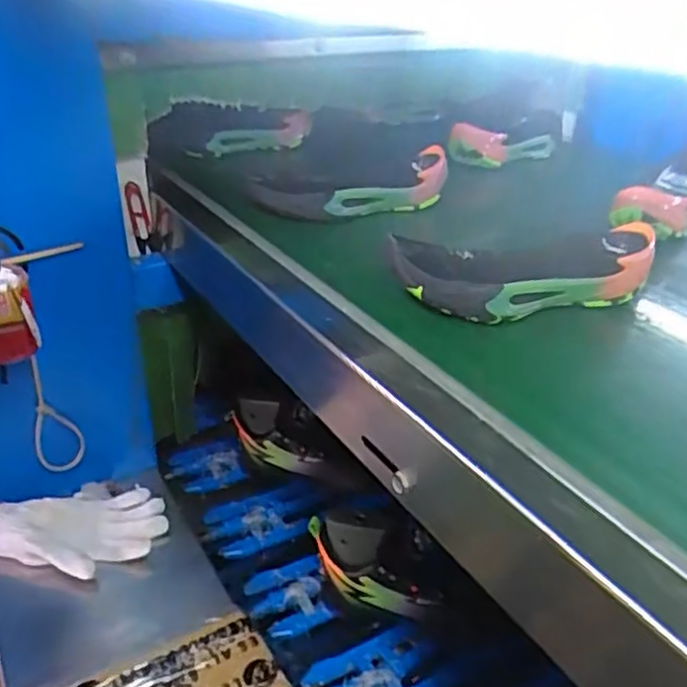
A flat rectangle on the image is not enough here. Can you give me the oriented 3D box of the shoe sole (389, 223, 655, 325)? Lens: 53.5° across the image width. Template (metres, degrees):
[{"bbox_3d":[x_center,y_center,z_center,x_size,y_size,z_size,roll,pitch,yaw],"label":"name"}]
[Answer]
[{"bbox_3d":[0.156,-0.067,0.598,0.243,0.056,0.098,-5,28,-18],"label":"shoe sole"}]

